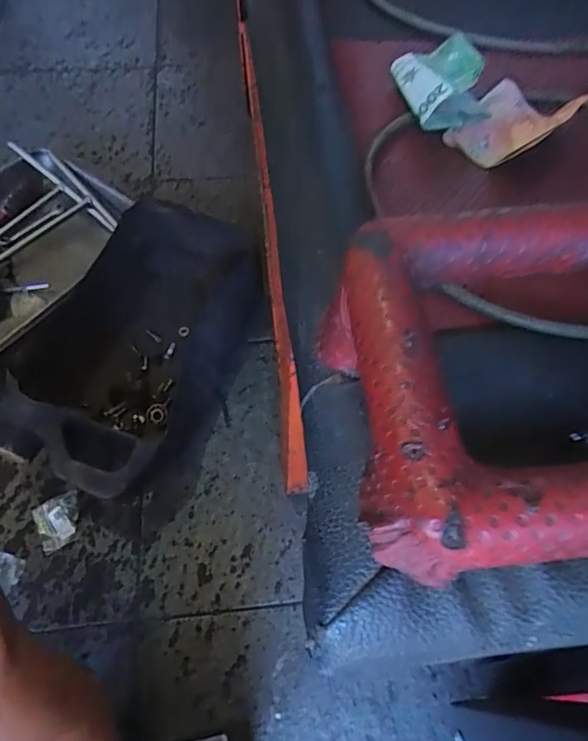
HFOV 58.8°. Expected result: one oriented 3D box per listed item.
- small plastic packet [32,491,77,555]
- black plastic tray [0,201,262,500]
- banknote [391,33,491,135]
[{"bbox_3d":[-0.237,0.154,0.524,0.045,0.010,0.050,-18,62,-12],"label":"small plastic packet"},{"bbox_3d":[-0.184,-0.035,0.585,0.236,0.094,0.314,24,62,11],"label":"black plastic tray"},{"bbox_3d":[0.086,-0.171,0.308,0.042,0.027,0.067,-3,60,-3],"label":"banknote"}]

